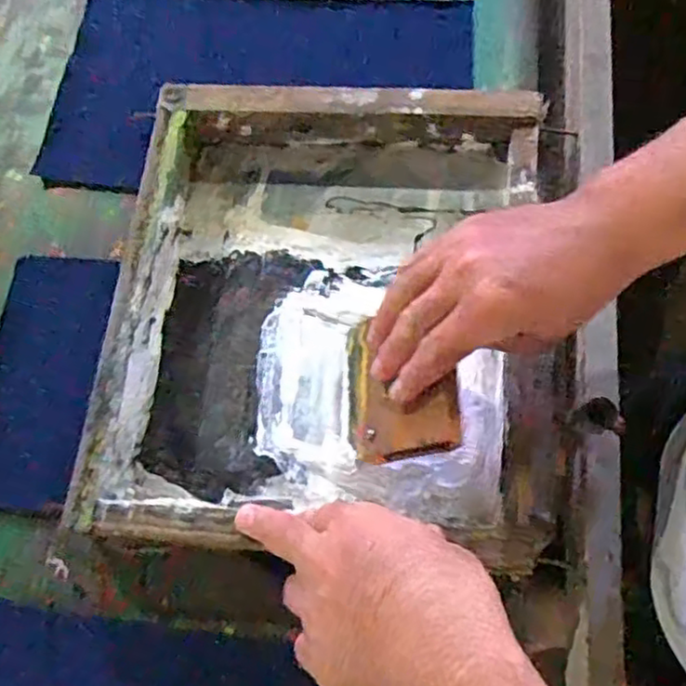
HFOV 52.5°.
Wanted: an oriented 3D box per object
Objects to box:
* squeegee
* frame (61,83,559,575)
[{"bbox_3d":[0.034,0.027,0.460,0.012,0.107,0.102,19,65,-32],"label":"squeegee"},{"bbox_3d":[-0.007,-0.024,0.506,0.313,0.057,0.342,3,74,6],"label":"frame"}]

